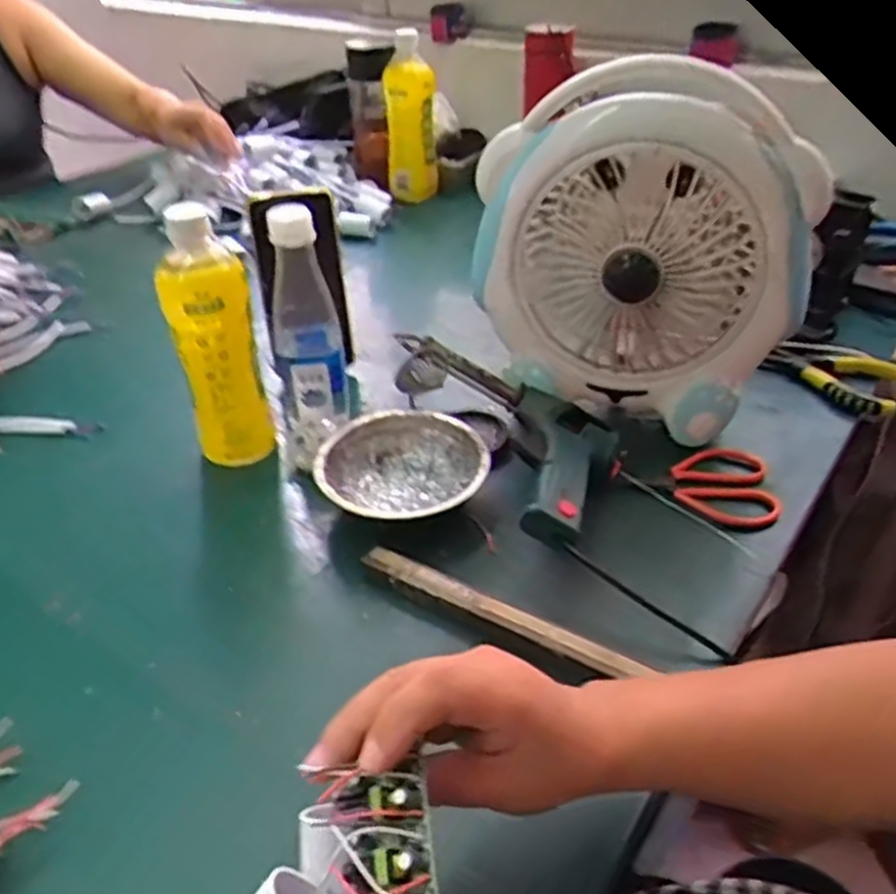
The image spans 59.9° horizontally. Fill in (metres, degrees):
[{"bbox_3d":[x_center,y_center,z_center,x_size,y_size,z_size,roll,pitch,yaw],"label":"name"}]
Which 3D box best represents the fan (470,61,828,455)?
[{"bbox_3d":[0.152,-0.155,0.614,0.244,0.246,0.131,10,38,14],"label":"fan"}]

